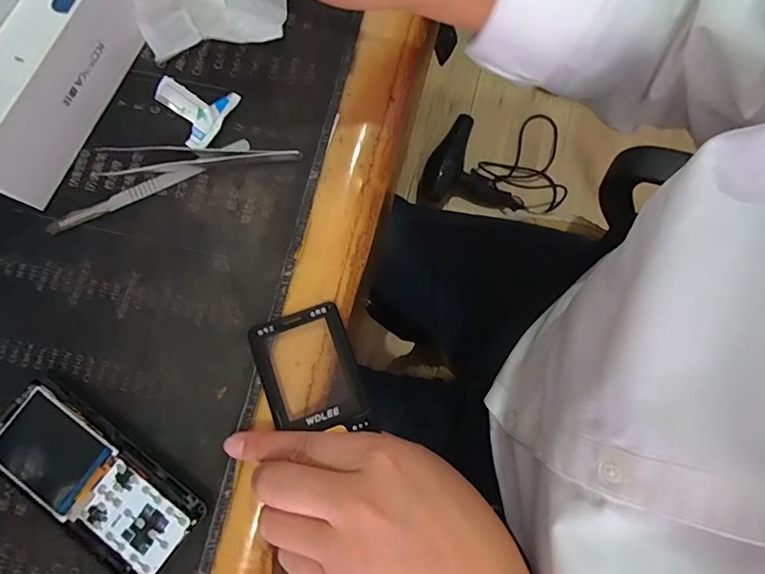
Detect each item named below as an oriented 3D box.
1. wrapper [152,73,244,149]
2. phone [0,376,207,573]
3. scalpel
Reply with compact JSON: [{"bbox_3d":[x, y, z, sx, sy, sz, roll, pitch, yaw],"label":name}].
[{"bbox_3d":[-0.127,-0.117,0.296,0.050,0.005,0.045,25,79,4],"label":"wrapper"},{"bbox_3d":[-0.159,0.104,0.249,0.122,0.015,0.052,37,80,6],"label":"phone"},{"bbox_3d":[-0.146,-0.065,0.286,0.131,0.006,0.010,-26,80,-6],"label":"scalpel"}]

